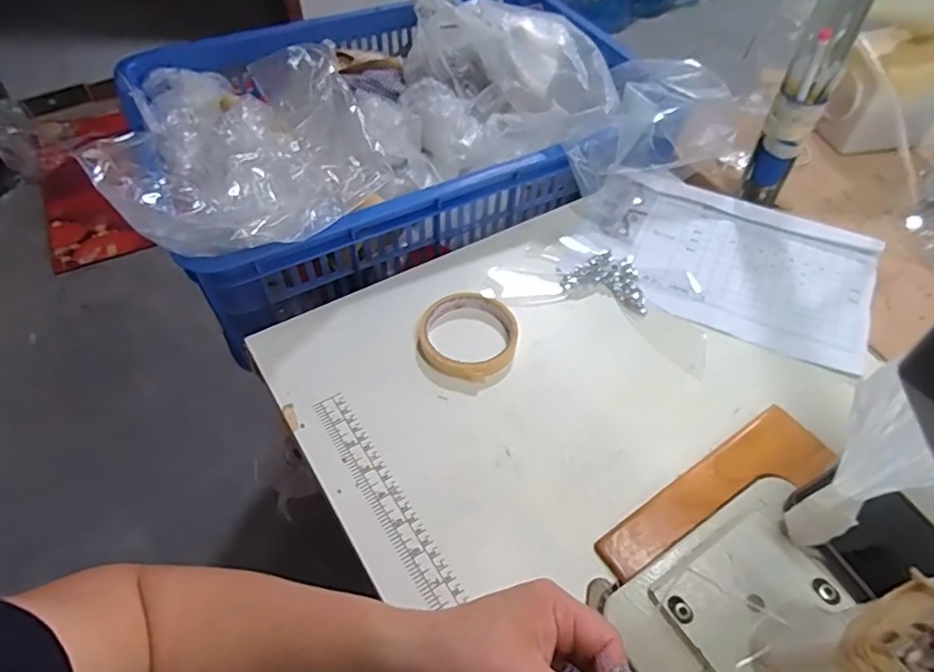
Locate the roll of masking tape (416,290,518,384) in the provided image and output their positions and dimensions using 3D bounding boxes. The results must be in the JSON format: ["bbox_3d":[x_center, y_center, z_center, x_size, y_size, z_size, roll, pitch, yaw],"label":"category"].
[{"bbox_3d":[0.001,-0.001,0.540,0.090,0.023,0.085,1,51,-1],"label":"roll of masking tape"}]

